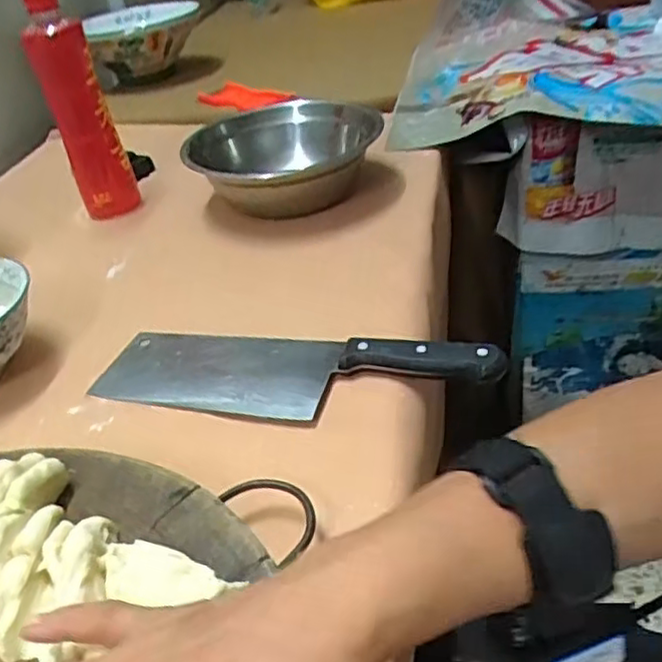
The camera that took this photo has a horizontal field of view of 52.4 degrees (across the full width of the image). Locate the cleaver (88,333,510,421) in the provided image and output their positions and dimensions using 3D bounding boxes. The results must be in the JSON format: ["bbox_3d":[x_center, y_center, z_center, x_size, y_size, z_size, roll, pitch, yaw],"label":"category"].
[{"bbox_3d":[-0.031,0.027,0.470,0.284,0.029,0.079,5,38,20],"label":"cleaver"}]

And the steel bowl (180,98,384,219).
[{"bbox_3d":[-0.041,-0.169,0.705,0.207,0.077,0.180,-14,35,-5],"label":"steel bowl"}]

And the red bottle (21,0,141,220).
[{"bbox_3d":[-0.260,-0.230,0.701,0.059,0.225,0.062,-22,37,-17],"label":"red bottle"}]

